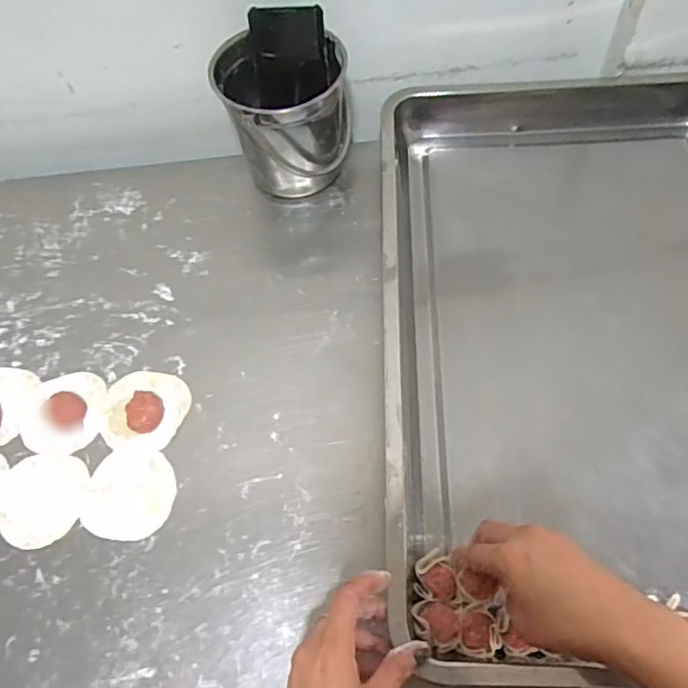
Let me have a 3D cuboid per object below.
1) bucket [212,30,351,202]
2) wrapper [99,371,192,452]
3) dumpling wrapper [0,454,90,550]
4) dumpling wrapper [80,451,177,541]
[{"bbox_3d":[-0.054,-0.249,0.648,0.143,0.134,0.110,-23,63,-8],"label":"bucket"},{"bbox_3d":[-0.188,0.059,0.560,0.079,0.016,0.079,-1,63,2],"label":"wrapper"},{"bbox_3d":[-0.269,0.138,0.532,0.076,0.004,0.080,-1,63,2],"label":"dumpling wrapper"},{"bbox_3d":[-0.190,0.133,0.530,0.079,0.004,0.075,4,63,5],"label":"dumpling wrapper"}]

